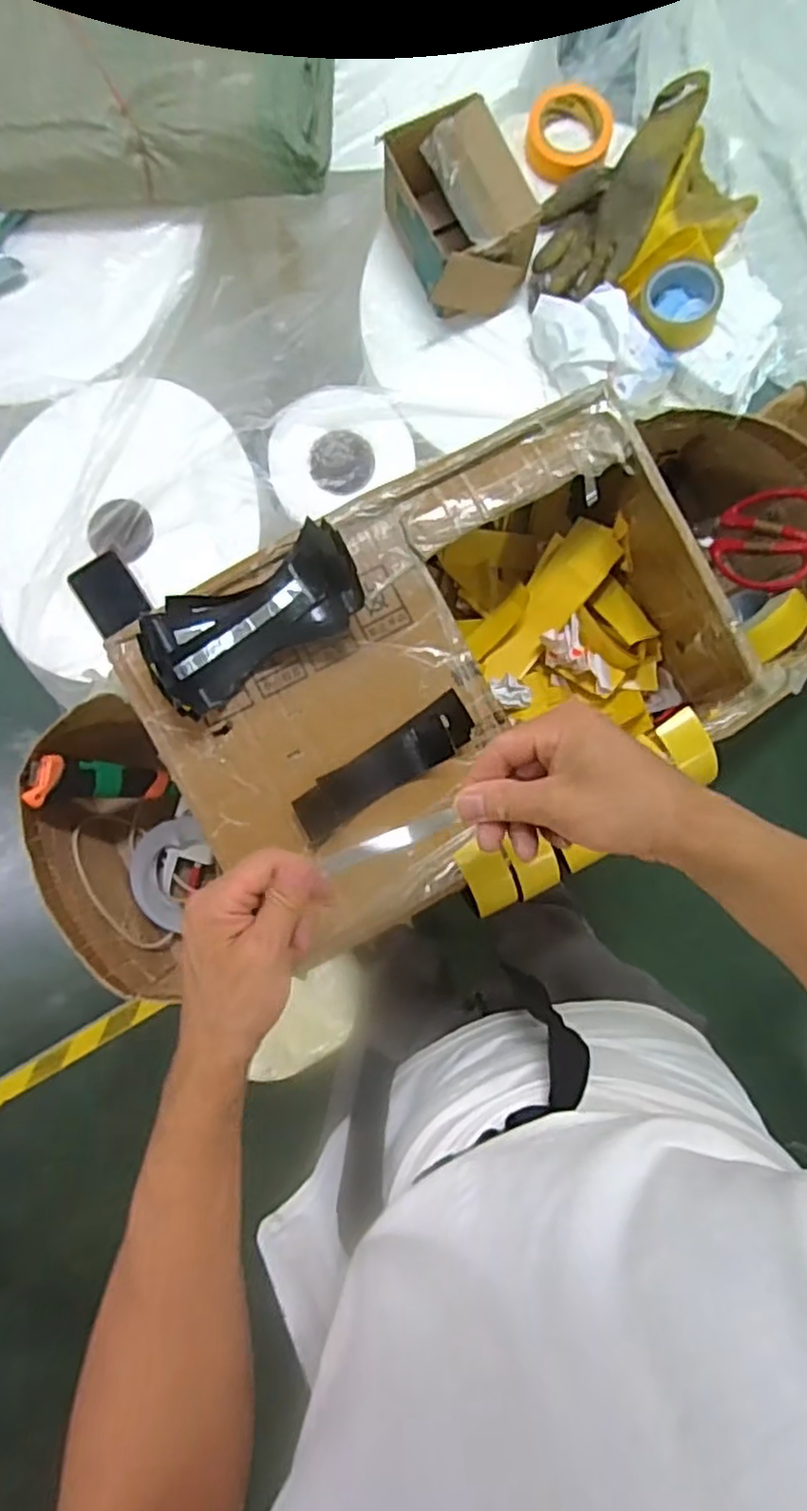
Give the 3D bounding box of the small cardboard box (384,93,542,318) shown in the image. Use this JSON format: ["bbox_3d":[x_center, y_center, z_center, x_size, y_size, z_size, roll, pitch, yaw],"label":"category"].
[{"bbox_3d":[0.068,-0.665,0.877,0.136,0.107,0.204,-23,88,-1],"label":"small cardboard box"}]

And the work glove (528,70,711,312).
[{"bbox_3d":[0.267,-0.726,0.911,0.133,0.067,0.296,24,88,1],"label":"work glove"}]

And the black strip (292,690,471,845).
[{"bbox_3d":[-0.015,0.009,0.558,0.154,0.018,0.039,-34,88,-1],"label":"black strip"}]

